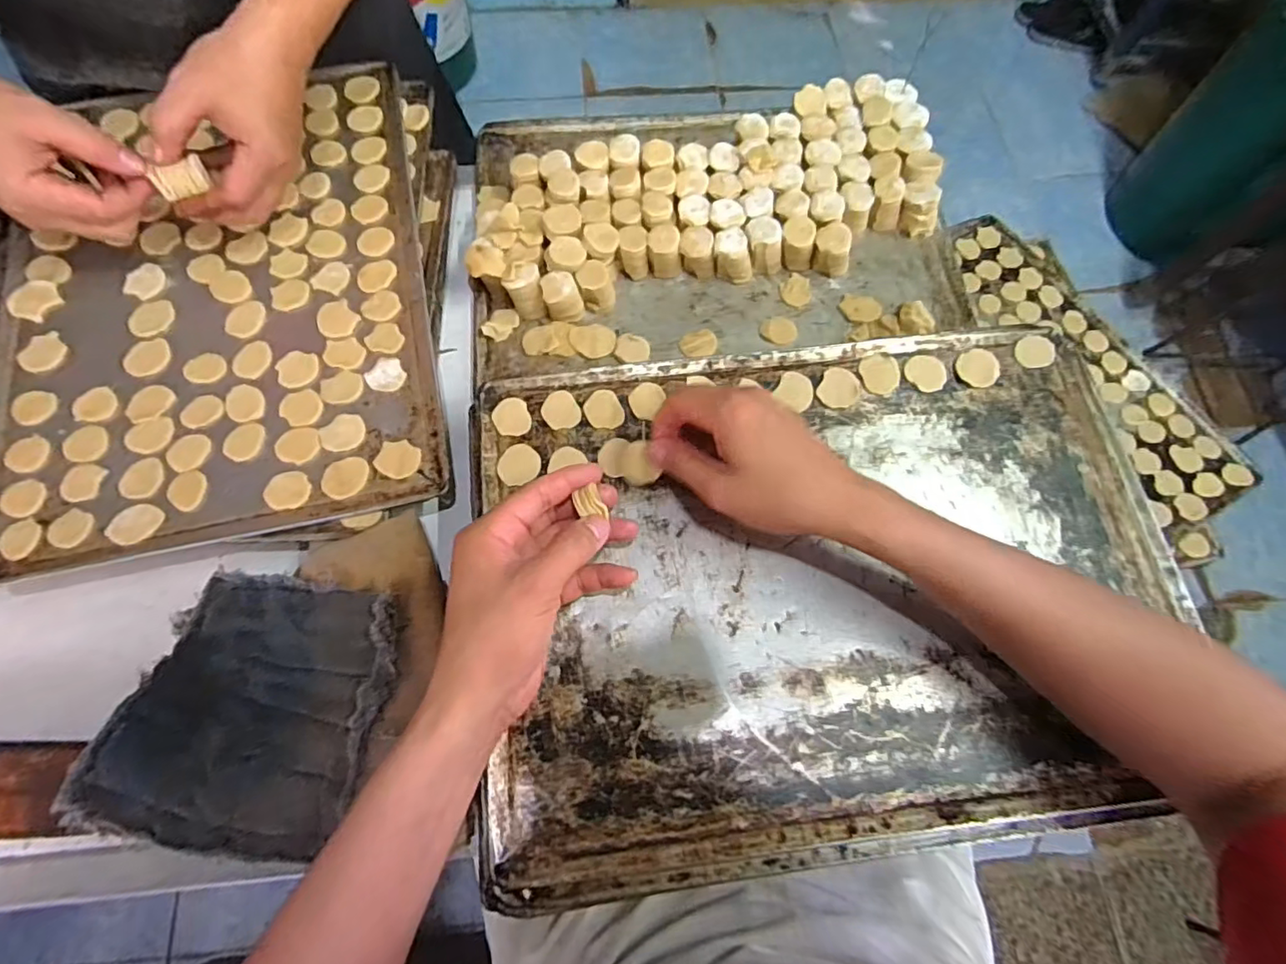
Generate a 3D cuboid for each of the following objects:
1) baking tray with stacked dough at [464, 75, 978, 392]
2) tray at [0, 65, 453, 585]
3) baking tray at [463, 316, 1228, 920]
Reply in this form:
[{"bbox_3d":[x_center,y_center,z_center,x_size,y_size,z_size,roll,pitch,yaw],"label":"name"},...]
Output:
[{"bbox_3d":[0.063,-0.257,0.566,0.440,0.059,0.288,-6,69,-3],"label":"baking tray with stacked dough"},{"bbox_3d":[-0.352,-0.166,0.497,0.325,0.018,0.445,-12,68,-5],"label":"tray"},{"bbox_3d":[0.130,0.060,0.406,0.460,0.022,0.338,-7,67,-3],"label":"baking tray"}]

